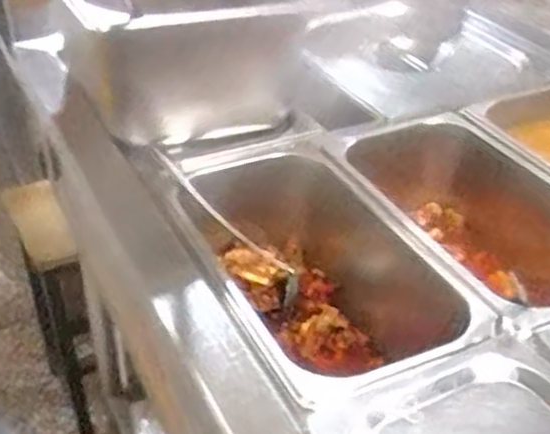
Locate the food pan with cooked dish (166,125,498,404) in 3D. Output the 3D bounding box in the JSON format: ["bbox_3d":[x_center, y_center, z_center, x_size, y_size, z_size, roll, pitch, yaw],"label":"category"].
[{"bbox_3d":[0.028,0.064,0.722,0.190,0.136,0.373,-15,37,-21],"label":"food pan with cooked dish"}]

